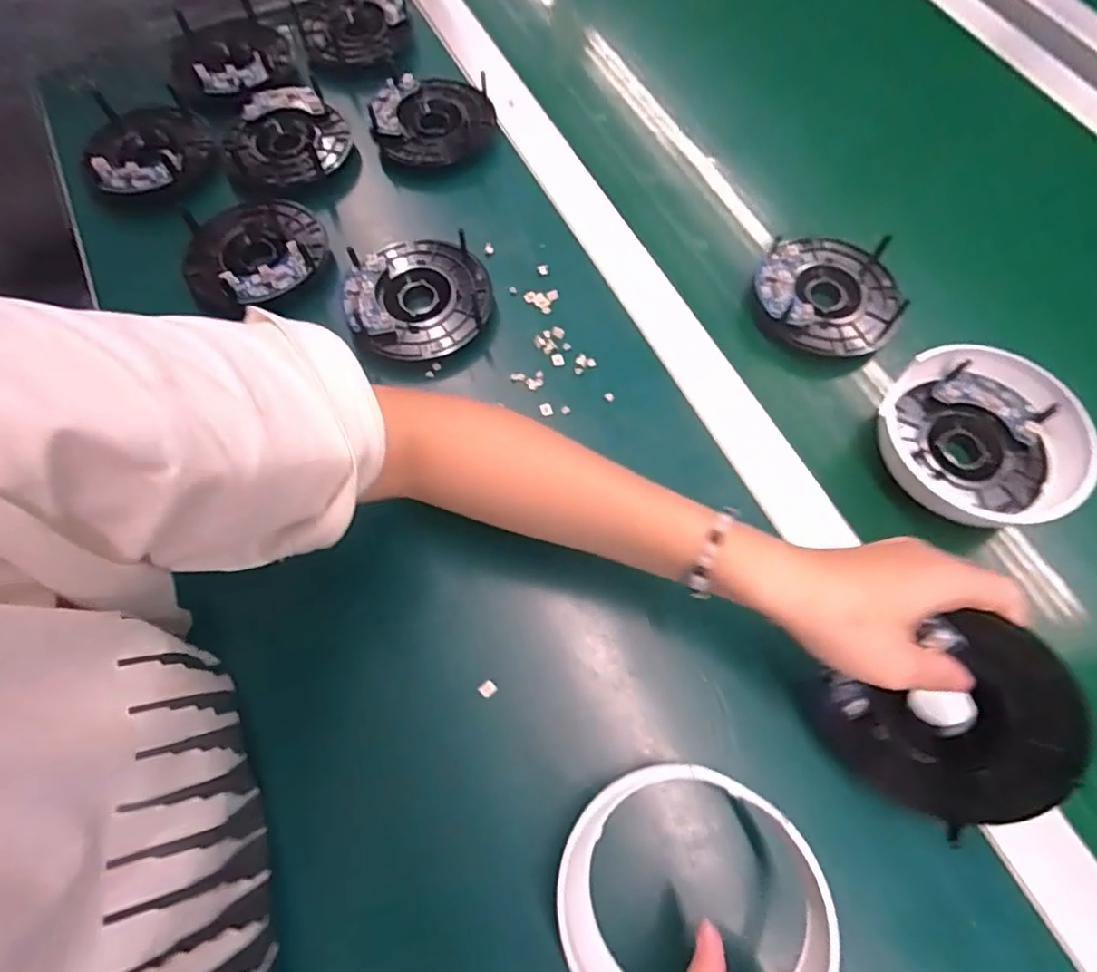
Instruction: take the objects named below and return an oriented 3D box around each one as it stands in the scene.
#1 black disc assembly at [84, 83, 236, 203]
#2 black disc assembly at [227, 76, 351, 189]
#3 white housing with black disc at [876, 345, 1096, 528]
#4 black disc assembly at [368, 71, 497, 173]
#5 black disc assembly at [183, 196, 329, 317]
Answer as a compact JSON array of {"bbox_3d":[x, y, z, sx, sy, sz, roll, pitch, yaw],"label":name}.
[{"bbox_3d":[-0.317,-0.270,0.485,0.098,0.017,0.107,0,67,1],"label":"black disc assembly"},{"bbox_3d":[-0.209,-0.278,0.489,0.090,0.024,0.088,0,67,1],"label":"black disc assembly"},{"bbox_3d":[0.267,-0.031,0.379,0.112,0.036,0.099,38,73,15],"label":"white housing with black disc"},{"bbox_3d":[-0.093,-0.294,0.498,0.095,0.031,0.082,-7,67,-2],"label":"black disc assembly"},{"bbox_3d":[-0.214,-0.173,0.447,0.102,0.019,0.101,0,67,1],"label":"black disc assembly"}]

